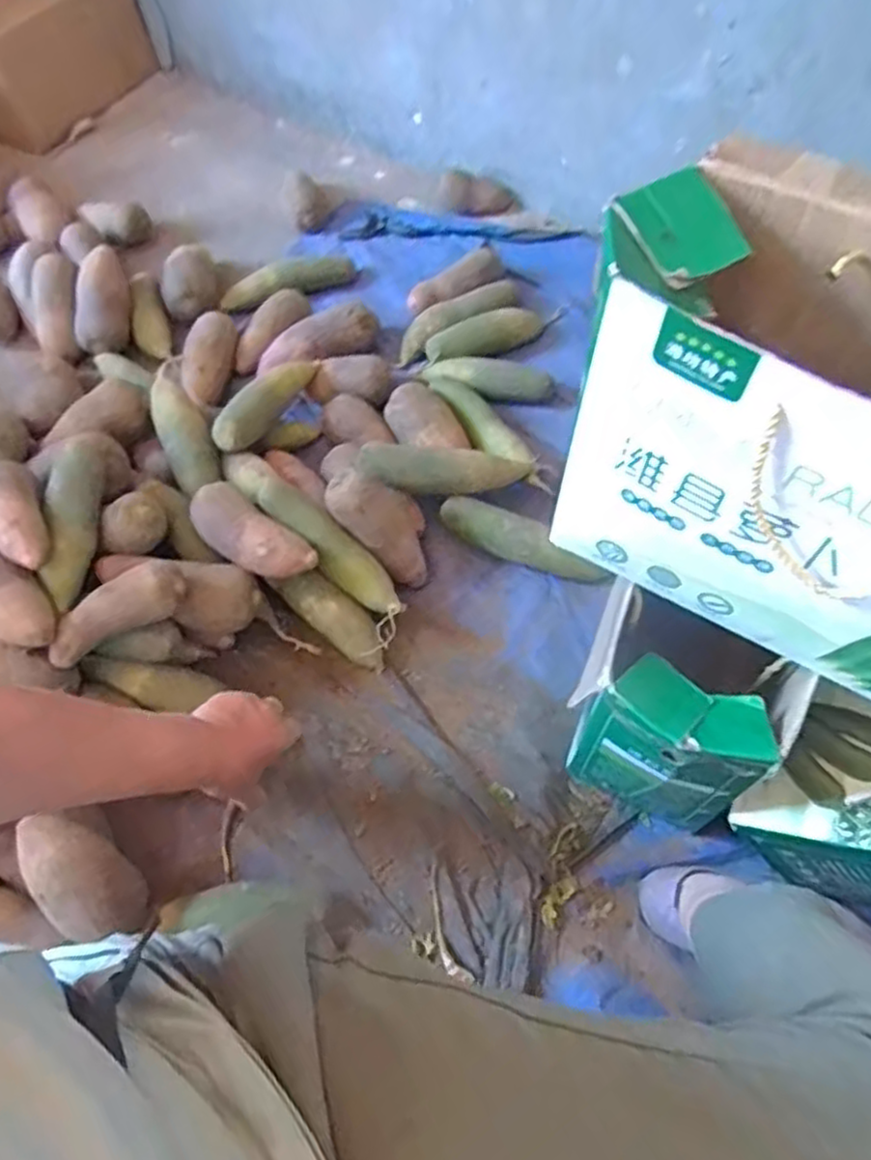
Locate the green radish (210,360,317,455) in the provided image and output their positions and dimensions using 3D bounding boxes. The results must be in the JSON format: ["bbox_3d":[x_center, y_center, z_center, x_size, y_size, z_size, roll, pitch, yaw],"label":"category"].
[{"bbox_3d":[-0.218,-0.233,0.935,0.045,0.056,0.196,20,48,12],"label":"green radish"}]

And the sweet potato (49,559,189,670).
[{"bbox_3d":[-0.321,0.029,0.727,0.140,0.046,0.058,-26,63,-14],"label":"sweet potato"}]

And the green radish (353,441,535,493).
[{"bbox_3d":[0.013,-0.141,0.912,0.213,0.063,0.058,-4,60,-1],"label":"green radish"}]

